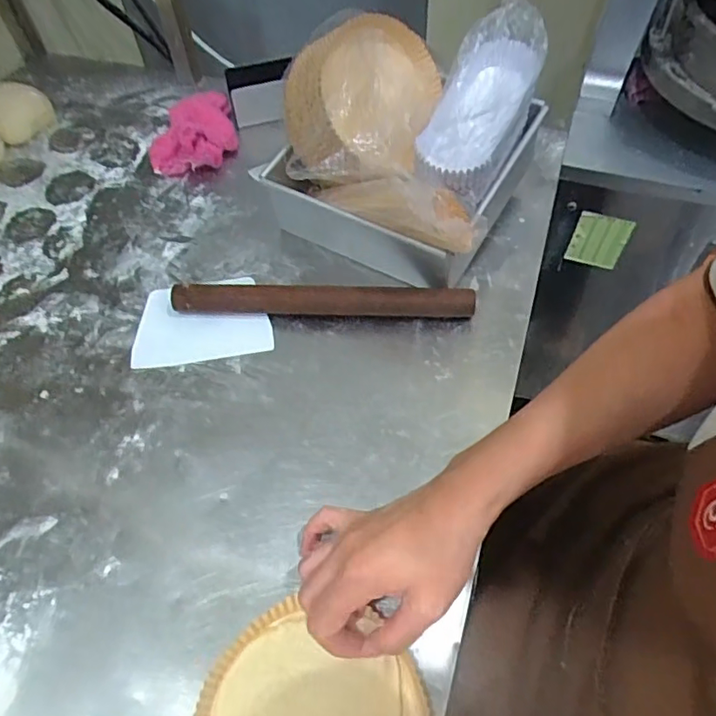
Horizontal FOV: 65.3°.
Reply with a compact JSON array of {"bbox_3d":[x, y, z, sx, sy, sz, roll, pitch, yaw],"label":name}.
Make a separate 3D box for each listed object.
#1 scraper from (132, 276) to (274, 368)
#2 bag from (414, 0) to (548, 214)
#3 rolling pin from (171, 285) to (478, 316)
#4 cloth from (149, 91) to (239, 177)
[{"bbox_3d":[-0.151,-0.039,0.546,0.127,0.009,0.095,-7,59,-5],"label":"scraper"},{"bbox_3d":[0.104,-0.215,0.484,0.078,0.082,0.161,19,78,15],"label":"bag"},{"bbox_3d":[-0.035,-0.053,0.535,0.283,0.033,0.020,1,56,4],"label":"rolling pin"},{"bbox_3d":[-0.210,-0.291,0.700,0.104,0.042,0.141,-12,56,-5],"label":"cloth"}]

